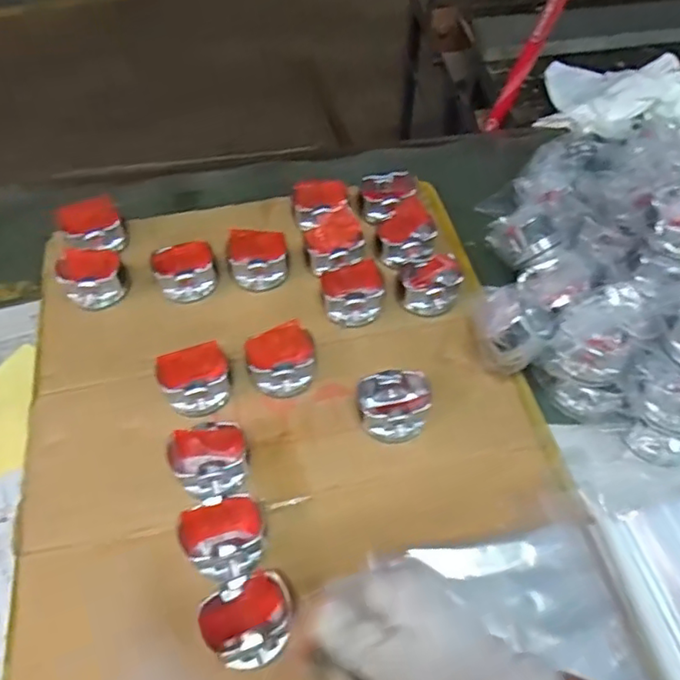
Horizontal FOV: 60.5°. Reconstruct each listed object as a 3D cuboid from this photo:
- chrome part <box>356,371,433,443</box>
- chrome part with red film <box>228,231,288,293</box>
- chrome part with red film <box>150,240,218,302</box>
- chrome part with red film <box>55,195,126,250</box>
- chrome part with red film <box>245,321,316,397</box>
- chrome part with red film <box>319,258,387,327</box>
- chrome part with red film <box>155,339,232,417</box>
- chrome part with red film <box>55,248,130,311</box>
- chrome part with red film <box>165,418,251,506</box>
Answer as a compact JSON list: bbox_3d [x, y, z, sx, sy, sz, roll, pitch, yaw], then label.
[{"bbox_3d":[0.054,0.066,0.575,0.076,0.041,0.058,-6,52,-5],"label":"chrome part"},{"bbox_3d":[-0.095,-0.091,0.689,0.072,0.058,0.052,-7,52,-5],"label":"chrome part with red film"},{"bbox_3d":[-0.178,-0.073,0.680,0.071,0.060,0.055,-13,53,-10],"label":"chrome part with red film"},{"bbox_3d":[-0.295,-0.134,0.702,0.070,0.032,0.079,-24,59,-15],"label":"chrome part with red film"},{"bbox_3d":[-0.059,0.021,0.606,0.073,0.049,0.064,-24,56,-18],"label":"chrome part with red film"},{"bbox_3d":[0.013,-0.052,0.656,0.074,0.041,0.060,-9,53,-7],"label":"chrome part with red film"},{"bbox_3d":[-0.143,0.044,0.593,0.072,0.054,0.056,-19,54,-14],"label":"chrome part with red film"},{"bbox_3d":[-0.282,-0.072,0.671,0.071,0.047,0.064,-5,52,-4],"label":"chrome part with red film"},{"bbox_3d":[-0.118,0.115,0.542,0.070,0.048,0.061,-20,55,-15],"label":"chrome part with red film"}]

